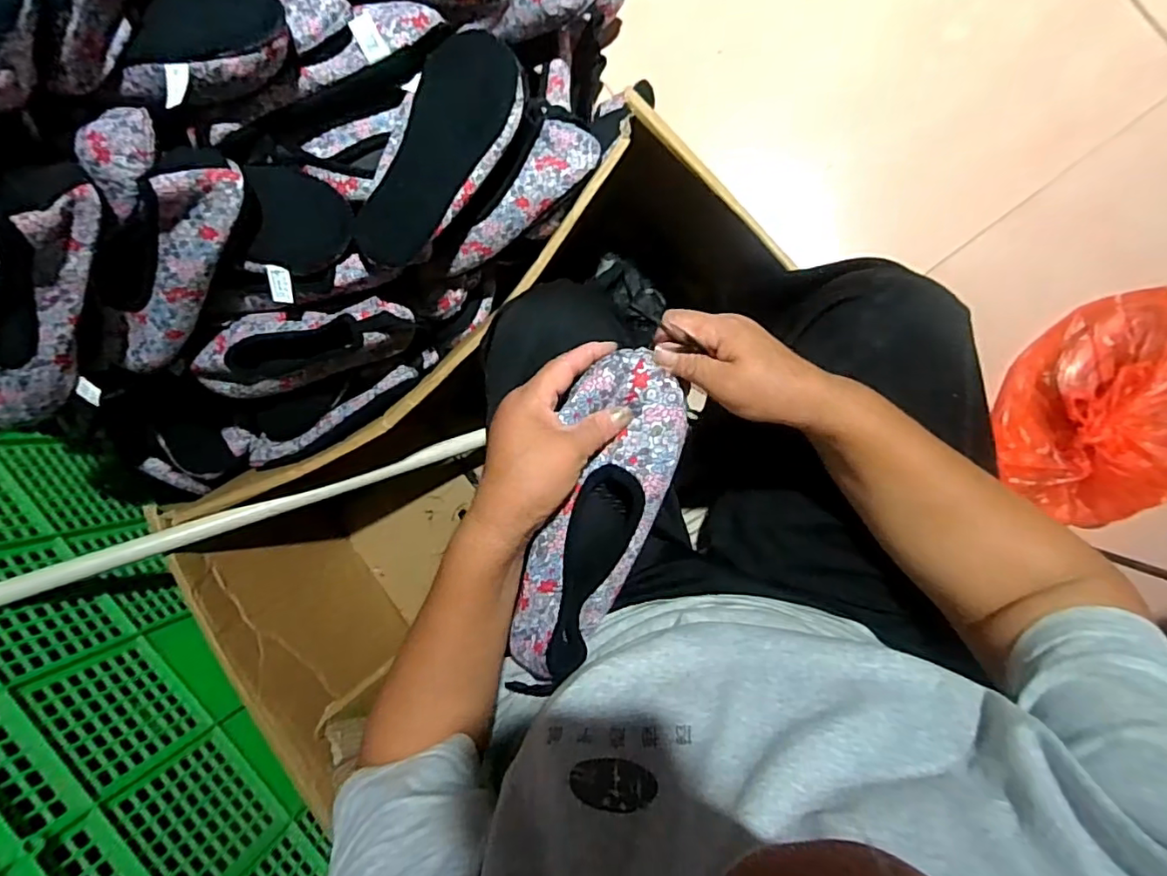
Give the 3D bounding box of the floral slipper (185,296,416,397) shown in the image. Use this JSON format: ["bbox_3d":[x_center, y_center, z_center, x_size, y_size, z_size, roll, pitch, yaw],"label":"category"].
[{"bbox_3d":[-0.302,-0.096,0.602,0.246,0.062,0.081,-9,91,8],"label":"floral slipper"}]

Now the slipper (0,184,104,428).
[{"bbox_3d":[-0.482,-0.108,0.491,0.091,0.068,0.243,46,112,4],"label":"slipper"}]

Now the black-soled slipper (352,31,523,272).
[{"bbox_3d":[-0.141,-0.280,0.571,0.100,0.060,0.256,28,84,-9],"label":"black-soled slipper"}]

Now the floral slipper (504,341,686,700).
[{"bbox_3d":[0.006,0.071,0.424,0.080,0.052,0.268,21,101,7],"label":"floral slipper"}]

